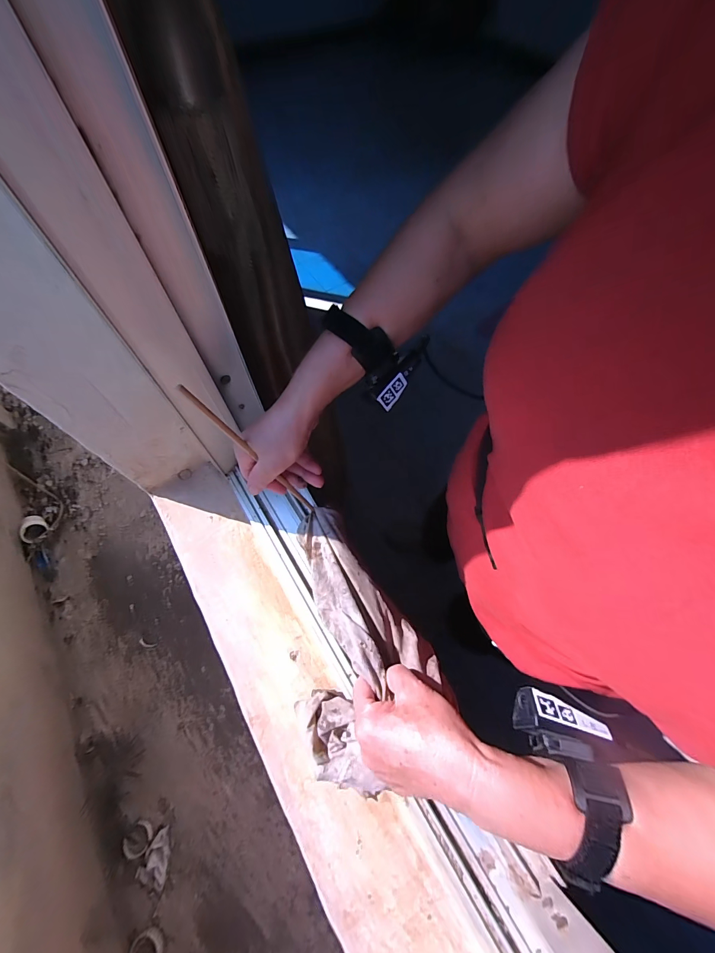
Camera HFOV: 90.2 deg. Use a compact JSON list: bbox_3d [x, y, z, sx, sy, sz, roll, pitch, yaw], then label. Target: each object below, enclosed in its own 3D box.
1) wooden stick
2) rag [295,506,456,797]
[{"bbox_3d":[-0.106,-0.018,0.387,0.010,0.229,0.010,-3,58,26],"label":"wooden stick"},{"bbox_3d":[0.000,0.157,0.390,0.143,0.077,0.280,-9,60,-4],"label":"rag"}]

